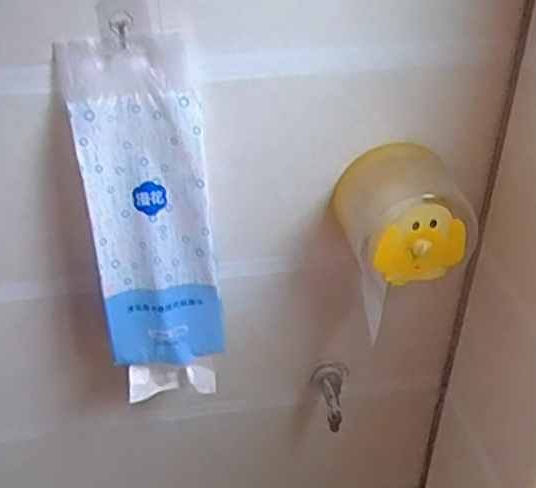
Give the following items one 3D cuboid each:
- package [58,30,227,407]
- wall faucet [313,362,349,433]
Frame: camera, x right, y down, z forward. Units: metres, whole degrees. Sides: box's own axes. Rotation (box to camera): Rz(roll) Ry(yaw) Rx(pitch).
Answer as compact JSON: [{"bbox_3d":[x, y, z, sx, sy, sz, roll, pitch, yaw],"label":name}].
[{"bbox_3d":[-0.147,-0.012,0.805,0.159,0.469,0.113,-8,38,-4],"label":"package"},{"bbox_3d":[0.106,0.245,1.050,0.059,0.088,0.097,0,38,6],"label":"wall faucet"}]

